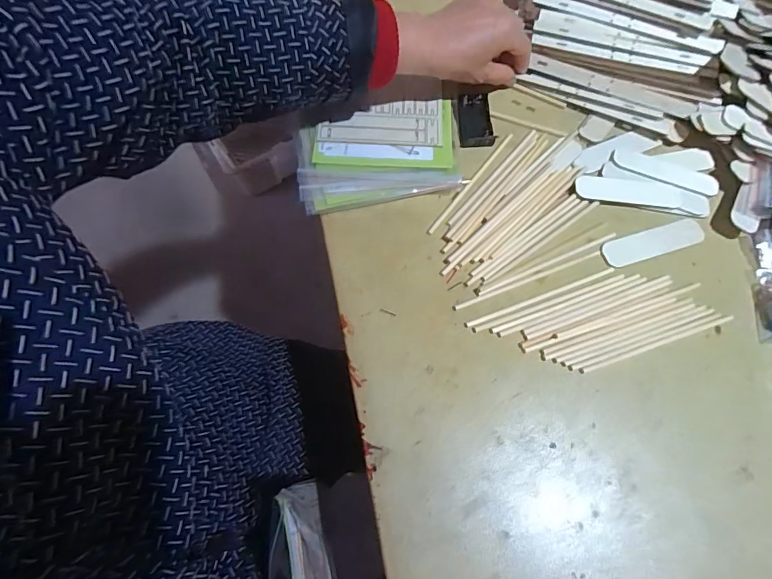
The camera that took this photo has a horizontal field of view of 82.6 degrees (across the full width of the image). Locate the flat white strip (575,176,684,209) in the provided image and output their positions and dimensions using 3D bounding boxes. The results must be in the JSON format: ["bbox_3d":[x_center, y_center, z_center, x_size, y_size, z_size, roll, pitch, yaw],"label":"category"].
[{"bbox_3d":[0.241,-0.097,0.434,0.104,0.004,0.028,7,68,1],"label":"flat white strip"}]

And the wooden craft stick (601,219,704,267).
[{"bbox_3d":[0.259,-0.046,0.422,0.106,0.004,0.027,-16,69,-8],"label":"wooden craft stick"}]

